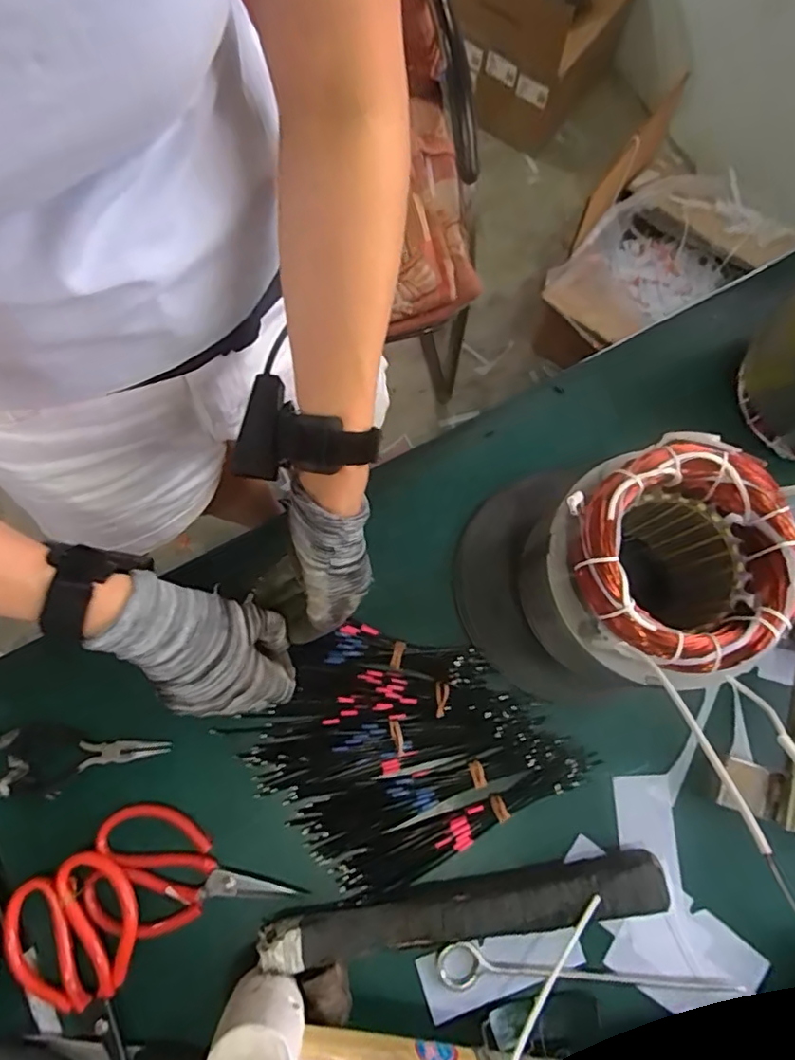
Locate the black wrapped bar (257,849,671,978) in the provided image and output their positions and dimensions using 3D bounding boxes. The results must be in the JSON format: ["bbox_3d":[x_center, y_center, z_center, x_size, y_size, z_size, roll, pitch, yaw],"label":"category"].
[{"bbox_3d":[0.050,0.278,0.429,0.290,0.025,0.035,-8,77,-4],"label":"black wrapped bar"}]

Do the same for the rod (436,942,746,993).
[{"bbox_3d":[0.142,0.327,0.432,0.225,0.008,0.028,4,76,-1],"label":"rod"}]

